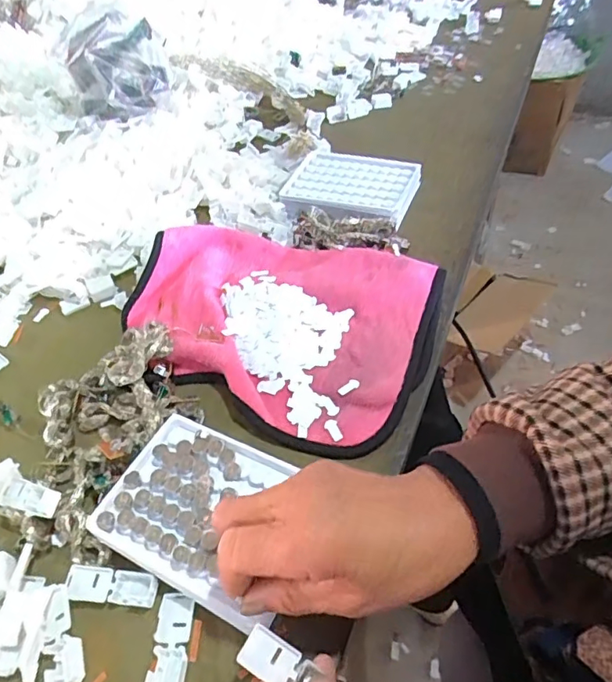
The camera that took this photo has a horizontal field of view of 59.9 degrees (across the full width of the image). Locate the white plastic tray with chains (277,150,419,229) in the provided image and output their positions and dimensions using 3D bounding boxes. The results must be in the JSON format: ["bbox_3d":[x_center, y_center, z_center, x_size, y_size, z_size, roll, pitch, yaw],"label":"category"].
[{"bbox_3d":[0.048,-0.171,0.569,0.147,0.018,0.101,19,54,22],"label":"white plastic tray with chains"}]

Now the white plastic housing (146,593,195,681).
[{"bbox_3d":[-0.078,0.176,0.308,0.021,0.006,0.055,-2,49,6],"label":"white plastic housing"}]

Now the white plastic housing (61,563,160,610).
[{"bbox_3d":[-0.121,0.152,0.330,0.055,0.007,0.020,1,49,8],"label":"white plastic housing"}]

